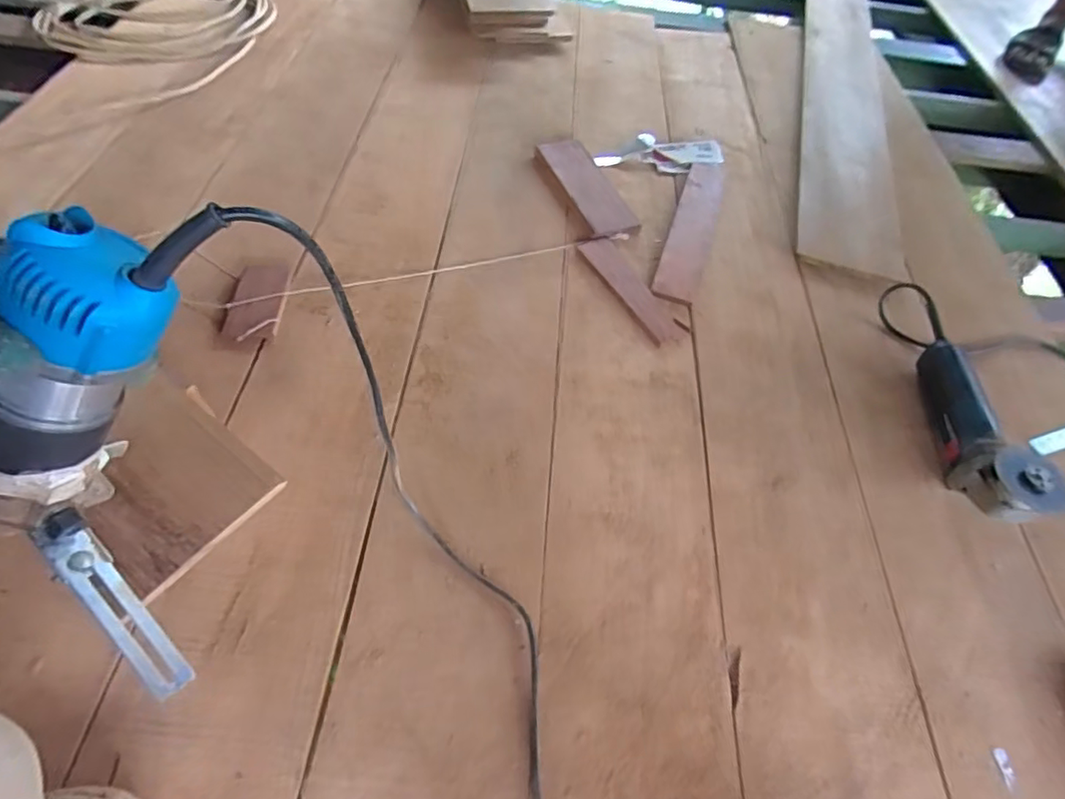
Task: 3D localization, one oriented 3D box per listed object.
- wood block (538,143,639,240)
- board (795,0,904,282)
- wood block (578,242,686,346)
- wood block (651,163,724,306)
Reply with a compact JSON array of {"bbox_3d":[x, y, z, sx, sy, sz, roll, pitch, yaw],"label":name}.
[{"bbox_3d":[0.093,-0.367,0.970,0.087,0.017,0.255,-19,60,-17],"label":"wood block"},{"bbox_3d":[0.773,-0.907,1.411,0.191,0.038,1.844,15,56,5],"label":"board"},{"bbox_3d":[0.150,-0.169,0.860,0.056,0.009,0.220,-25,62,-20],"label":"wood block"},{"bbox_3d":[0.273,-0.303,0.954,0.066,0.024,0.390,19,57,7],"label":"wood block"}]

